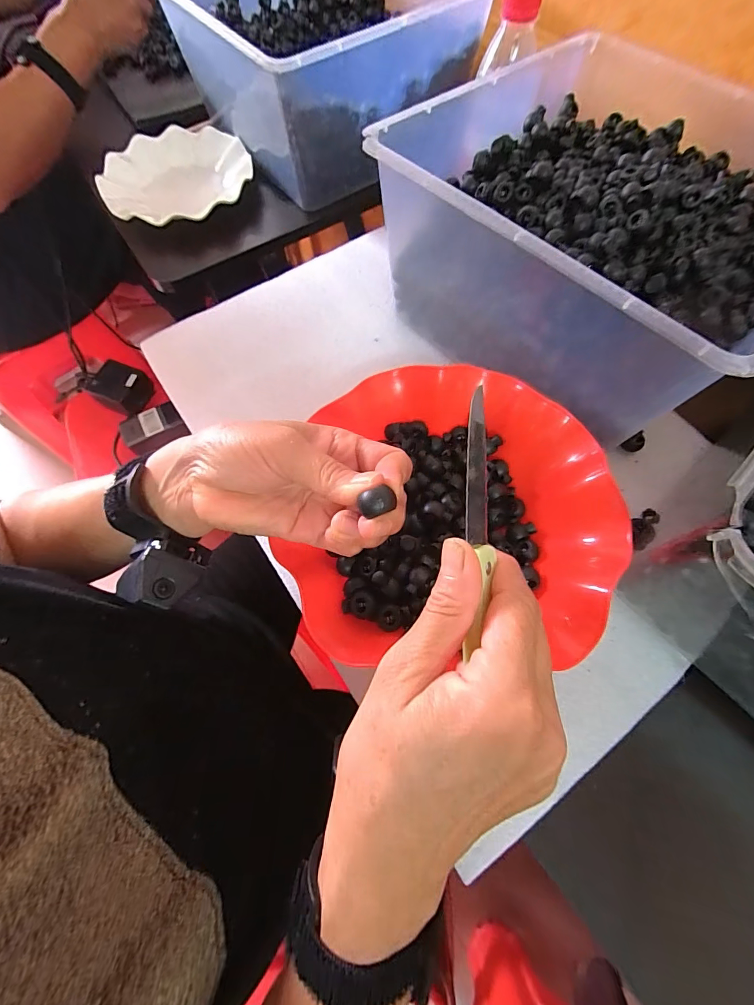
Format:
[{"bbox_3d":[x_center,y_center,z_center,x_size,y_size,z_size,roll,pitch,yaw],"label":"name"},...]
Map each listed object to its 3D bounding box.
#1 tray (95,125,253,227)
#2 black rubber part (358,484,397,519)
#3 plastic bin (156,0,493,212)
[{"bbox_3d":[-0.251,-0.411,0.496,0.180,0.018,0.170,-41,72,-14],"label":"tray"},{"bbox_3d":[0.001,0.000,0.181,0.016,0.011,0.011,-22,69,-7],"label":"black rubber part"},{"bbox_3d":[-0.062,-0.550,0.487,0.312,0.132,0.292,-33,71,-11],"label":"plastic bin"}]

